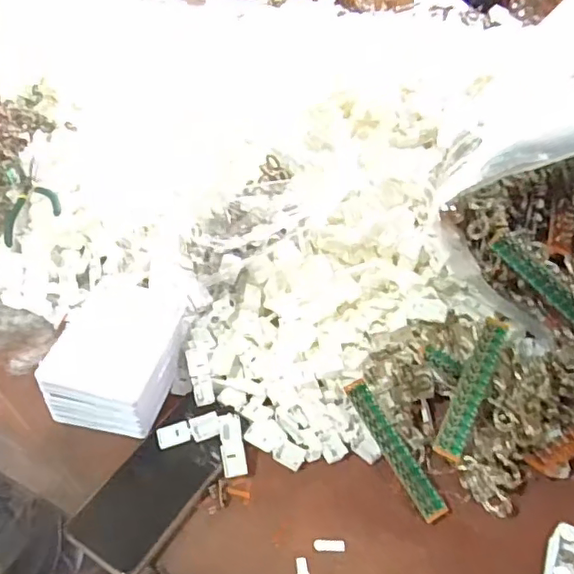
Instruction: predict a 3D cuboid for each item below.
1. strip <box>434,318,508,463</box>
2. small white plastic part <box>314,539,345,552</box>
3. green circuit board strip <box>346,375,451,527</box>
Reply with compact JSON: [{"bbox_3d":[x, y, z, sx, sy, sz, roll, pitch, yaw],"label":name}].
[{"bbox_3d":[0.155,0.082,0.486,0.022,0.010,0.127,22,69,15],"label":"strip"},{"bbox_3d":[0.034,0.204,0.459,0.024,0.004,0.010,0,43,3],"label":"small white plastic part"},{"bbox_3d":[0.090,0.134,0.488,0.021,0.010,0.126,-22,64,-20],"label":"green circuit board strip"}]

